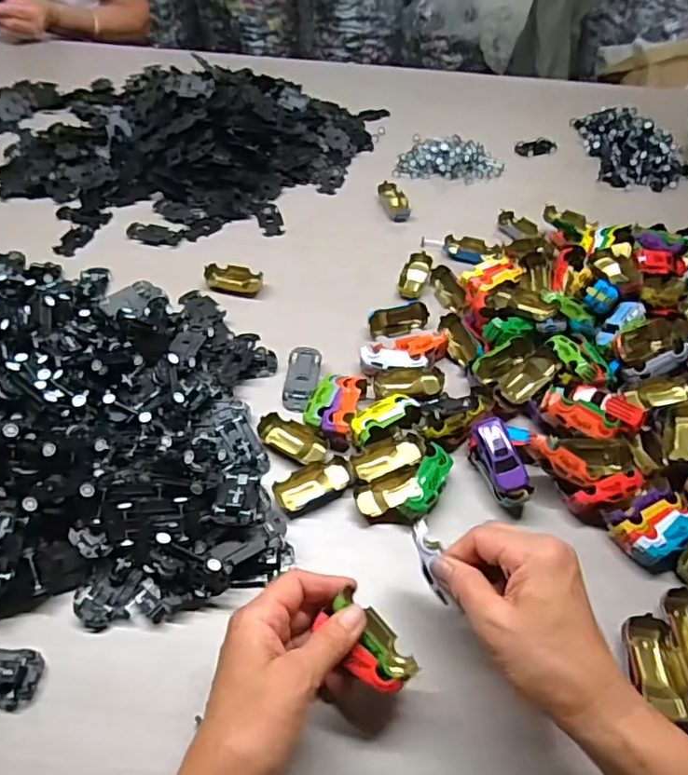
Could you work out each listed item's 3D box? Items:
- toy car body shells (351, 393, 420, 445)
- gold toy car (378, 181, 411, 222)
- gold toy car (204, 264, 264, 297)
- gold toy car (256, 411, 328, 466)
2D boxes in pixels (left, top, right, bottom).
[{"bbox_3d":[0.033,0.026,0.485,0.064,0.022,0.027,-29,58,-23],"label":"toy car body shells"},{"bbox_3d":[0.066,-0.239,0.714,0.031,0.016,0.063,-14,53,-13],"label":"gold toy car"},{"bbox_3d":[-0.121,-0.117,0.610,0.060,0.016,0.032,7,51,3],"label":"gold toy car"},{"bbox_3d":[-0.043,0.044,0.476,0.063,0.014,0.031,28,56,19],"label":"gold toy car"}]

